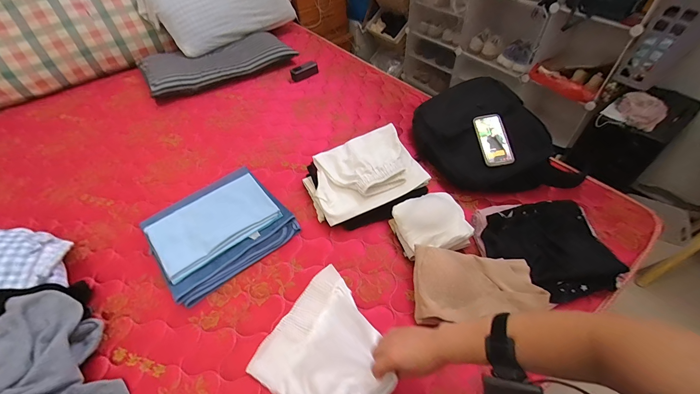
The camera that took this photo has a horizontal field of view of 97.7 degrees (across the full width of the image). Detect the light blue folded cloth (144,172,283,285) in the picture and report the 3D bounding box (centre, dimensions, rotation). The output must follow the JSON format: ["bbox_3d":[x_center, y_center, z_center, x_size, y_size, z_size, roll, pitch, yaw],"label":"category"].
[{"bbox_3d":[-0.372,0.068,0.847,0.314,0.038,0.197,-31,54,-22],"label":"light blue folded cloth"}]

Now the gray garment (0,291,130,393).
[{"bbox_3d":[-0.611,0.355,0.618,0.186,0.112,0.357,-35,55,-25],"label":"gray garment"}]

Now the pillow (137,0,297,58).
[{"bbox_3d":[-0.655,-0.989,1.580,0.677,0.345,0.133,-38,31,-24],"label":"pillow"}]

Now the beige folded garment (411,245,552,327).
[{"bbox_3d":[0.282,0.197,0.707,0.273,0.084,0.164,-5,48,-1],"label":"beige folded garment"}]

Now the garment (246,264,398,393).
[{"bbox_3d":[-0.032,0.277,0.609,0.273,0.134,0.268,25,54,23],"label":"garment"}]

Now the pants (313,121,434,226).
[{"bbox_3d":[0.042,-0.080,0.883,0.306,0.053,0.223,-24,67,-3],"label":"pants"}]

